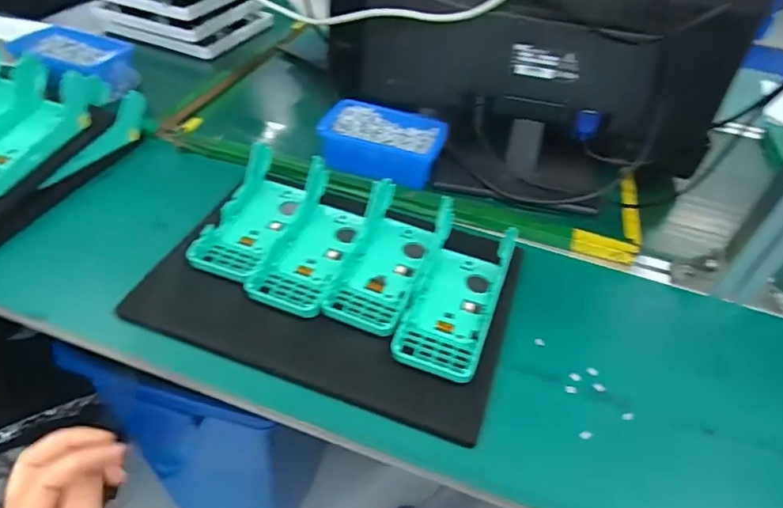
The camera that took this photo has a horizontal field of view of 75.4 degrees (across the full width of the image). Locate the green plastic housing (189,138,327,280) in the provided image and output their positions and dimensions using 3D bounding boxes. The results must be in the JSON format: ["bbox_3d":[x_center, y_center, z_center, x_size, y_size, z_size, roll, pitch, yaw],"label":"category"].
[{"bbox_3d":[-0.145,-0.050,0.543,0.089,0.050,0.167,20,44,13],"label":"green plastic housing"}]

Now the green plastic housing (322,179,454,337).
[{"bbox_3d":[-0.003,-0.002,0.510,0.086,0.048,0.161,20,44,13],"label":"green plastic housing"}]

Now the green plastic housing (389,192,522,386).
[{"bbox_3d":[0.064,0.034,0.491,0.084,0.047,0.177,17,43,10],"label":"green plastic housing"}]

